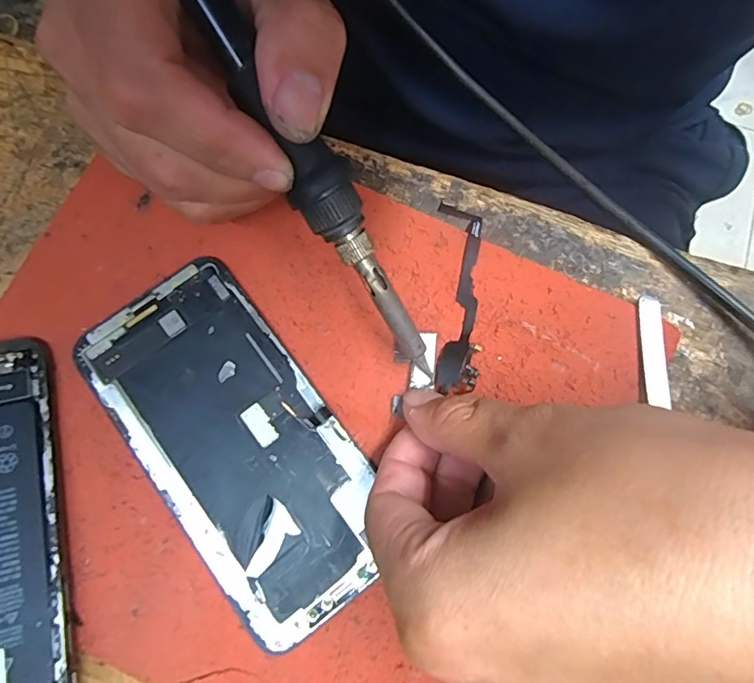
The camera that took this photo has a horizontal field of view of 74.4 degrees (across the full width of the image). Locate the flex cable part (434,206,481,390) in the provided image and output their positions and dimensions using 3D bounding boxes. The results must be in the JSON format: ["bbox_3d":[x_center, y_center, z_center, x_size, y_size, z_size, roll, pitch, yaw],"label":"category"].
[{"bbox_3d":[0.034,-0.021,0.203,0.017,0.007,0.082,4,76,0],"label":"flex cable part"}]

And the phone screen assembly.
[{"bbox_3d":[-0.051,0.037,0.188,0.069,0.005,0.139,-37,80,-10],"label":"phone screen assembly"}]

